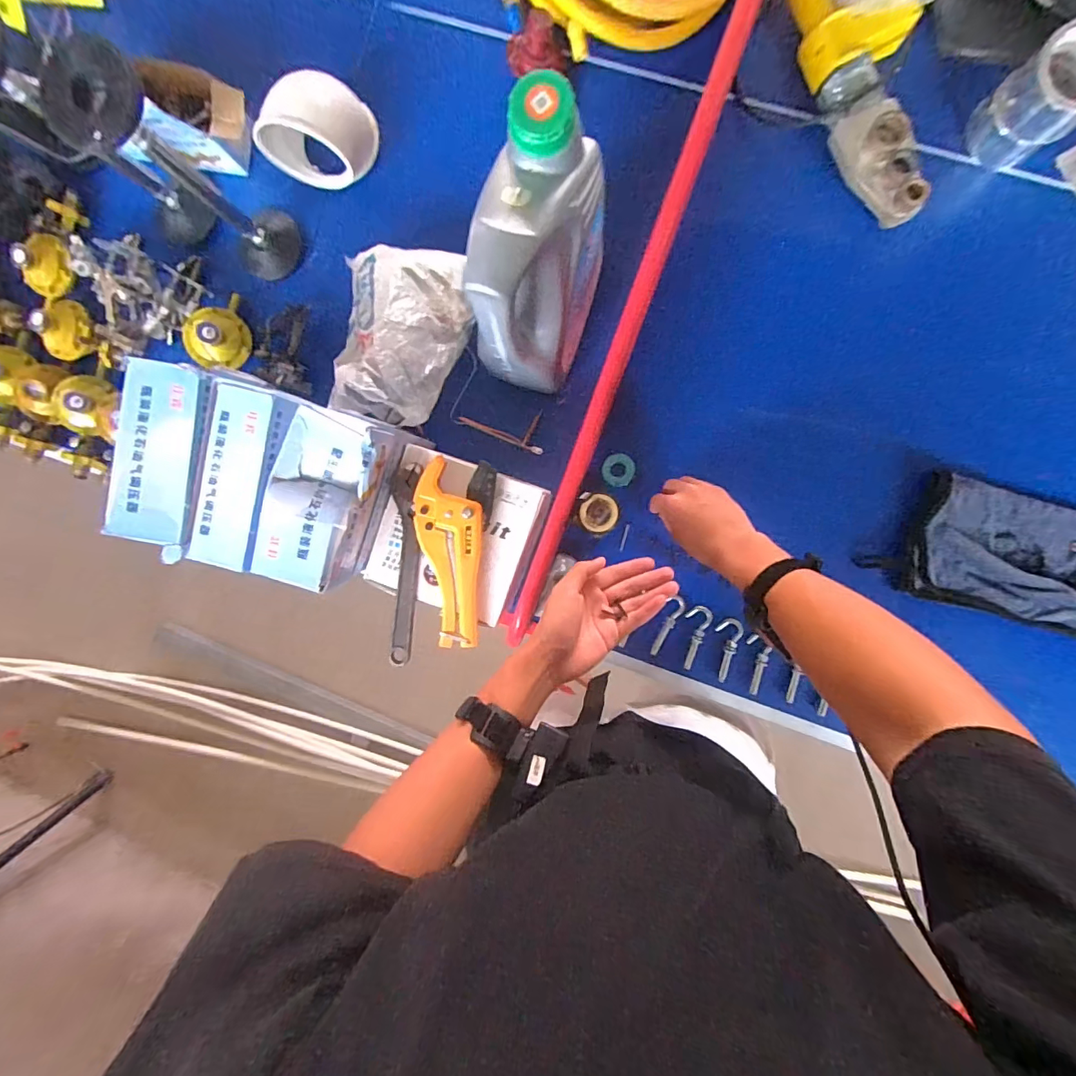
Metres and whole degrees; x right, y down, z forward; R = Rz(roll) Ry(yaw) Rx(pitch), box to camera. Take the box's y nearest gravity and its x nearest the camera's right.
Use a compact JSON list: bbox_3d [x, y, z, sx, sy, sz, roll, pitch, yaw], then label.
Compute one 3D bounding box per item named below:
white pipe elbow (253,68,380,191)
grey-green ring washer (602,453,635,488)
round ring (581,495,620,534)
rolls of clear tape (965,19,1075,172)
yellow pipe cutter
[{"bbox_3d":[-0.277,-0.524,0.611,0.097,0.112,0.123,20,92,5],"label":"white pipe elbow"},{"bbox_3d":[0.112,-0.094,0.663,0.044,0.011,0.044,0,90,6],"label":"grey-green ring washer"},{"bbox_3d":[0.081,-0.034,0.645,0.049,0.033,0.049,0,90,6],"label":"round ring"},{"bbox_3d":[0.569,-0.492,0.540,0.081,0.098,0.092,-35,87,5],"label":"rolls of clear tape"},{"bbox_3d":[-0.101,0.019,0.557,0.083,0.045,0.217,6,91,6],"label":"yellow pipe cutter"}]

